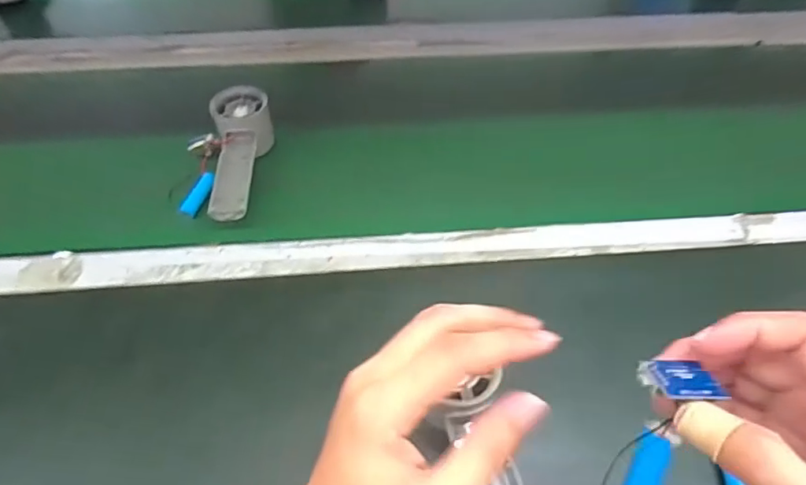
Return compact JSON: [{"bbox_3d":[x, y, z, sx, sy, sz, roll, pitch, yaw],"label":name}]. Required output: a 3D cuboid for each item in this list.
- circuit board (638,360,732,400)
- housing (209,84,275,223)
[{"bbox_3d":[0.114,0.057,0.218,0.032,0.008,0.018,5,52,6],"label":"circuit board"},{"bbox_3d":[-0.163,-0.086,0.525,0.059,0.058,0.149,-5,51,-5],"label":"housing"}]

